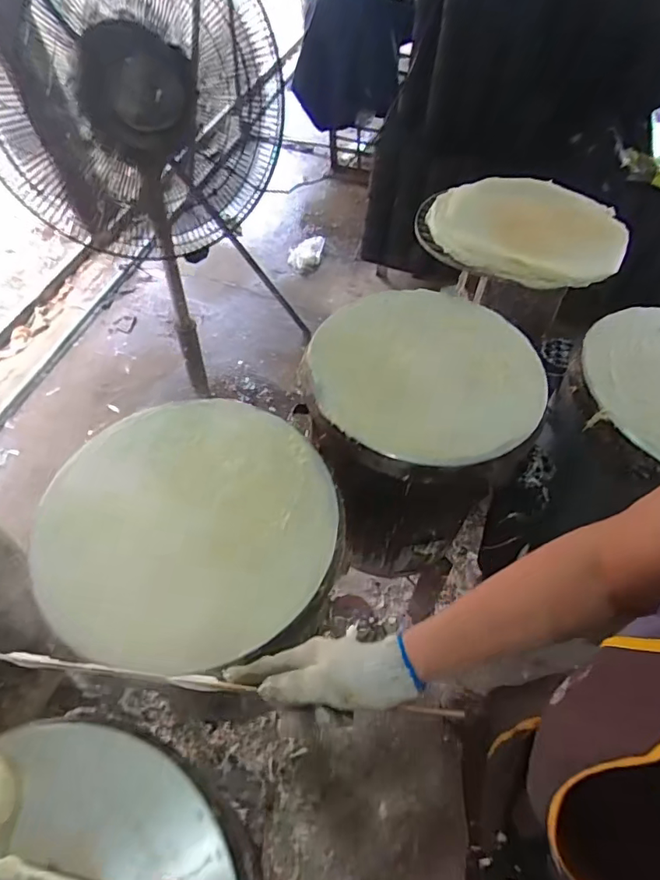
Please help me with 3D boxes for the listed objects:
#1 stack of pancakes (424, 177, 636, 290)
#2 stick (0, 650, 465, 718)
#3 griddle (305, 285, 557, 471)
[{"bbox_3d":[0.439,-0.482,1.136,0.394,0.039,0.435,27,57,16],"label":"stack of pancakes"},{"bbox_3d":[-0.087,0.237,0.496,0.441,0.013,0.013,9,54,-4],"label":"stick"},{"bbox_3d":[0.164,-0.121,0.853,0.378,0.040,0.348,1,54,-2],"label":"griddle"}]

